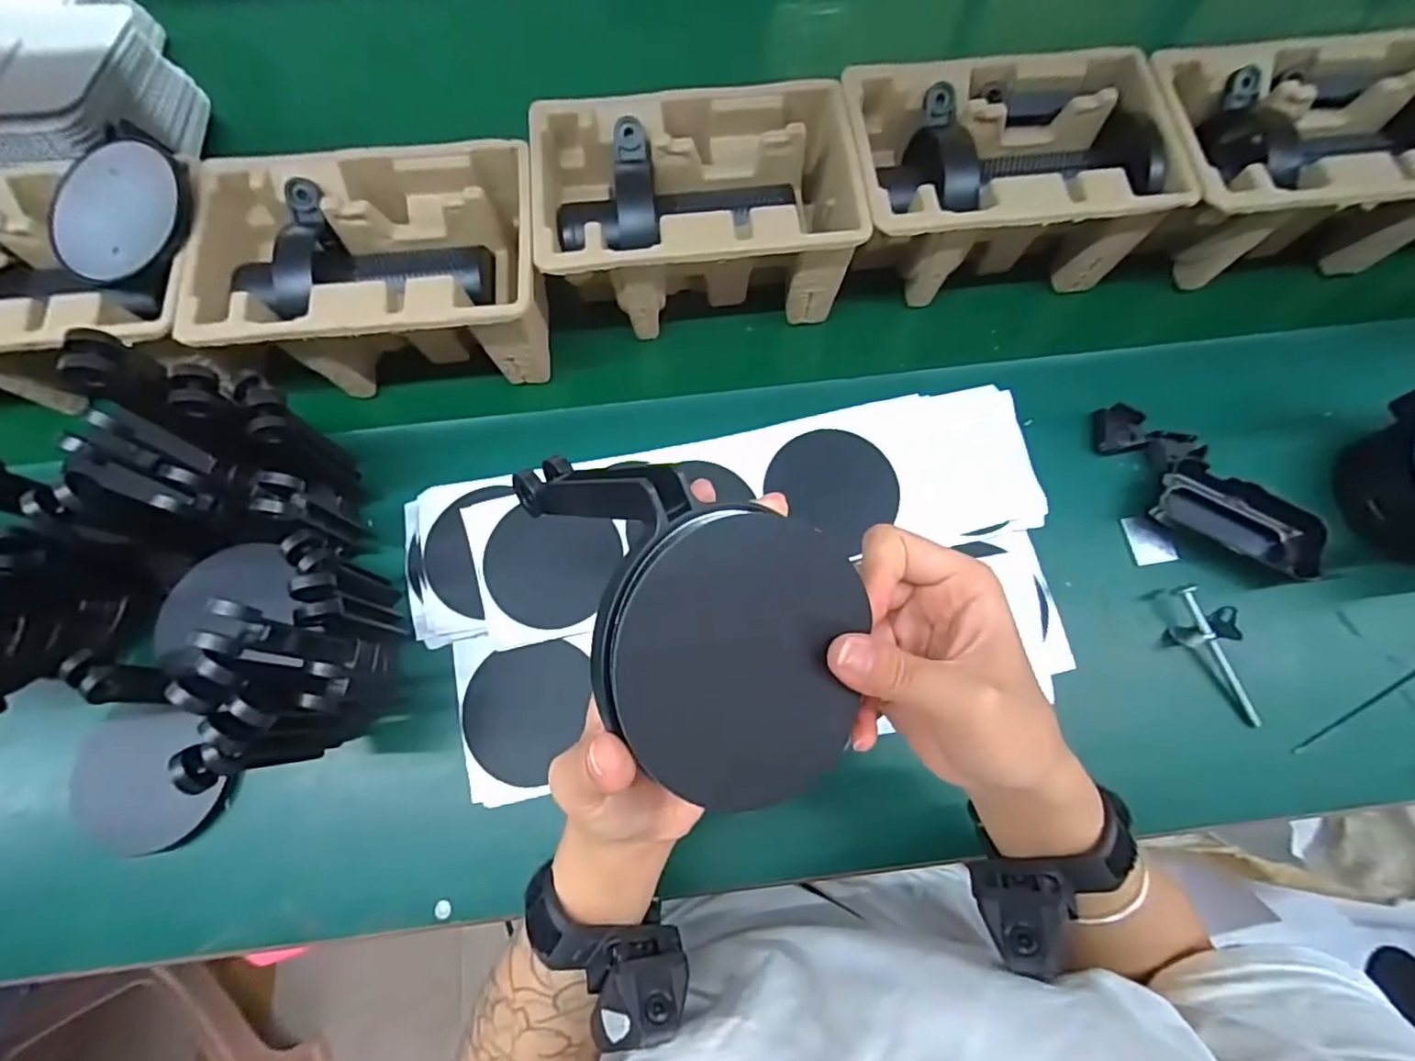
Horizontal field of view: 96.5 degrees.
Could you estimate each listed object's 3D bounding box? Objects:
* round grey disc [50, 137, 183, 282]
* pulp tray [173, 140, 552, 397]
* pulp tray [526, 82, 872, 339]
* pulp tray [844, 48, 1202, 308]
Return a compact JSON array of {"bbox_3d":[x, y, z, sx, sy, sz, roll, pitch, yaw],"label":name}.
[{"bbox_3d":[-0.394,-0.211,0.418,0.083,0.007,0.091,0,90,6],"label":"round grey disc"},{"bbox_3d":[-0.230,-0.182,0.463,0.229,0.099,0.152,-6,70,-2],"label":"pulp tray"},{"bbox_3d":[-0.008,-0.233,0.476,0.220,0.098,0.140,-6,70,-2],"label":"pulp tray"},{"bbox_3d":[0.217,-0.261,0.483,0.222,0.103,0.143,-10,70,-4],"label":"pulp tray"}]

